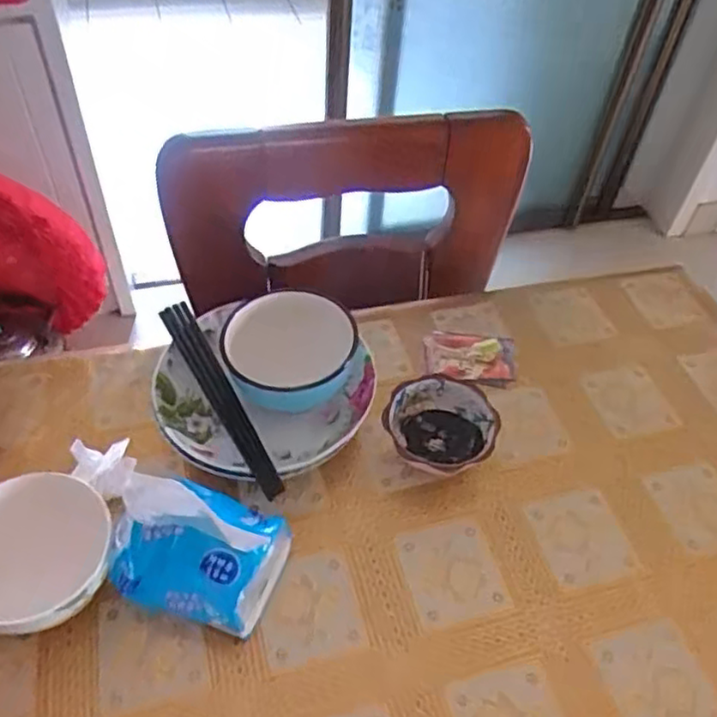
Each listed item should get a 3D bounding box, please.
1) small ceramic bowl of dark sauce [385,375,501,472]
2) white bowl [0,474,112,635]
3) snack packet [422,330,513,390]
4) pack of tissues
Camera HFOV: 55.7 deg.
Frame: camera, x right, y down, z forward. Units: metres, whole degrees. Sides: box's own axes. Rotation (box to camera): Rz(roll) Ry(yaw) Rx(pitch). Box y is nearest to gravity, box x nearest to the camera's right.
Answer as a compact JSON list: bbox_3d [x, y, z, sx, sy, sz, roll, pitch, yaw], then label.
[{"bbox_3d":[0.074,0.066,0.630,0.097,0.041,0.094,3,49,-3],"label":"small ceramic bowl of dark sauce"},{"bbox_3d":[-0.241,0.156,0.511,0.112,0.067,0.110,3,49,-3],"label":"white bowl"},{"bbox_3d":[0.117,-0.002,0.713,0.093,0.010,0.064,9,49,2],"label":"snack packet"},{"bbox_3d":[-0.123,0.137,0.504,0.127,0.118,0.082,16,49,8],"label":"pack of tissues"}]

